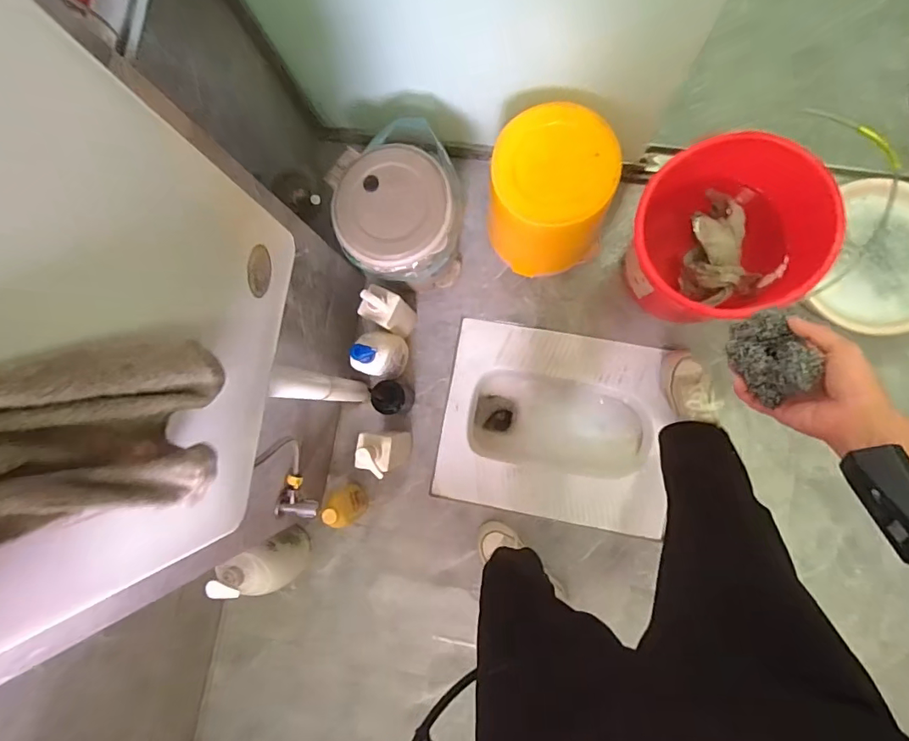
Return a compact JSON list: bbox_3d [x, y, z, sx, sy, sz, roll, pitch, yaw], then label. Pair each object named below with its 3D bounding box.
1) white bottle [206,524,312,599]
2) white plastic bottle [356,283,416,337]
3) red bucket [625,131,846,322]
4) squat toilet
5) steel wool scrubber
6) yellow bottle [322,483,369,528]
[{"bbox_3d":[-0.372,0.390,1.031,0.074,0.324,0.112,-38,84,2],"label":"white bottle"},{"bbox_3d":[-0.136,-0.128,1.058,0.065,0.277,0.081,31,89,7],"label":"white plastic bottle"},{"bbox_3d":[0.510,-0.246,0.999,0.354,0.305,0.305,-14,85,4],"label":"red bucket"},{"bbox_3d":[0.241,0.127,1.224,0.514,0.184,0.420,10,87,6],"label":"squat toilet"},{"bbox_3d":[0.294,-0.017,0.461,0.059,0.066,0.081,-13,85,5],"label":"steel wool scrubber"},{"bbox_3d":[-0.230,0.295,1.082,0.048,0.210,0.090,-10,85,5],"label":"yellow bottle"}]

